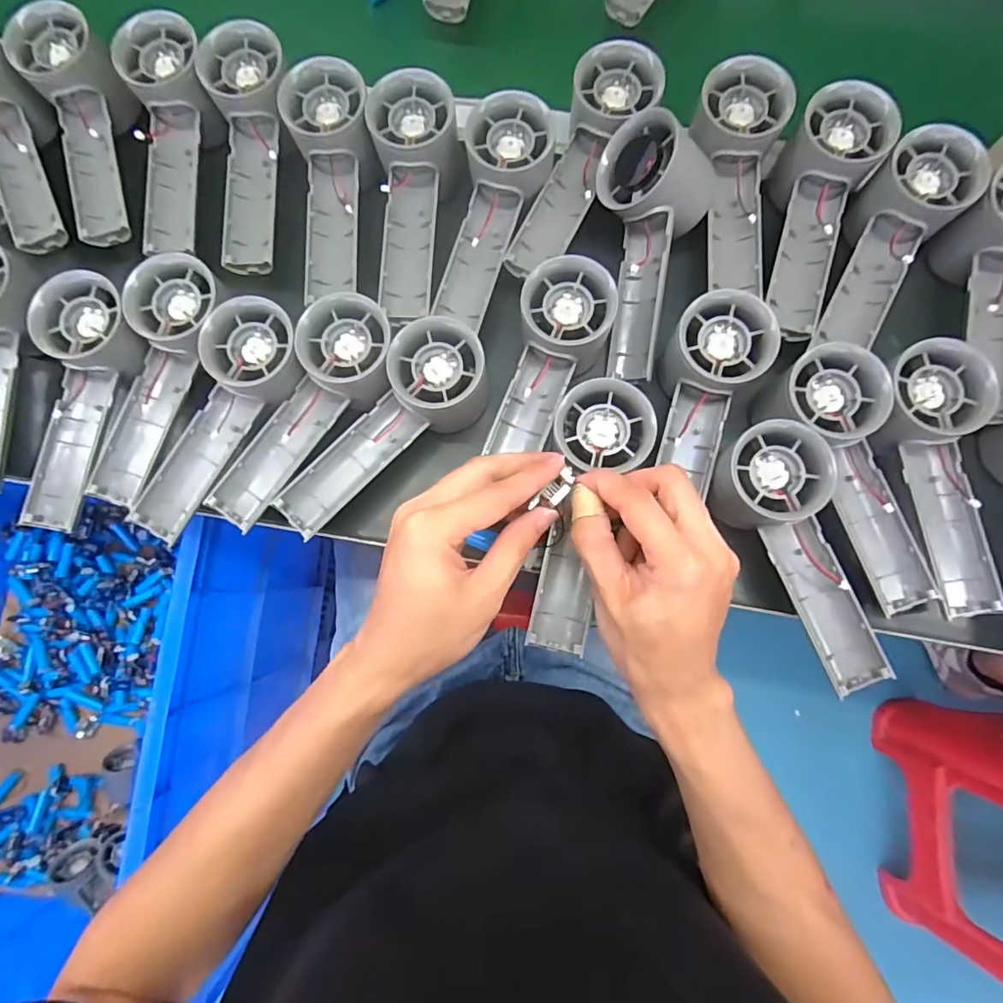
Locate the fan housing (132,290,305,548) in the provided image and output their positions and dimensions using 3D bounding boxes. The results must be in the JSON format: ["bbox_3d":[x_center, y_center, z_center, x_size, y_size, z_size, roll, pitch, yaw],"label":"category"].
[{"bbox_3d":[-0.176,-0.049,0.323,0.053,0.027,0.156,32,96,6],"label":"fan housing"}]

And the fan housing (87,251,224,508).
[{"bbox_3d":[-0.219,-0.076,0.333,0.054,0.028,0.158,20,95,4],"label":"fan housing"}]

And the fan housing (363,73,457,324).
[{"bbox_3d":[-0.061,-0.199,0.350,0.053,0.032,0.152,4,95,2],"label":"fan housing"}]

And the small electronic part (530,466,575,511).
[{"bbox_3d":[0.029,-0.005,0.281,0.011,0.009,0.030,43,85,7],"label":"small electronic part"}]

